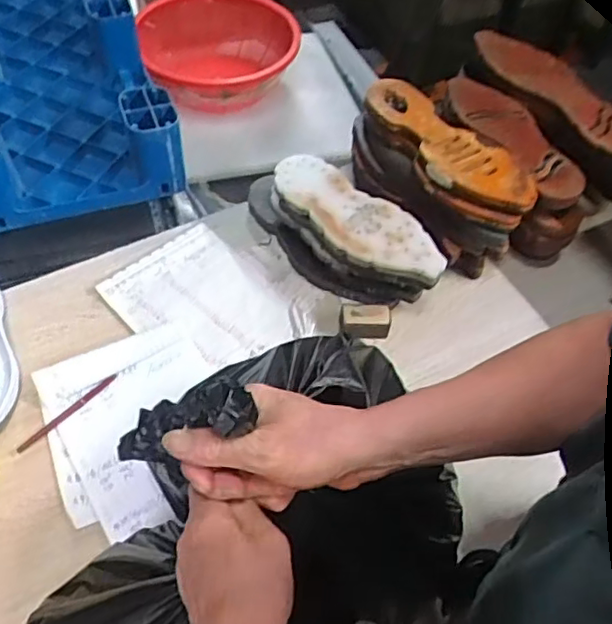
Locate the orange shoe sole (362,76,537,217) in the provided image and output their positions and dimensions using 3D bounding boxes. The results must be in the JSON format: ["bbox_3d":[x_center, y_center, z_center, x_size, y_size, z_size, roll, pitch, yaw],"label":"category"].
[{"bbox_3d":[0.188,-0.227,0.836,0.103,0.031,0.279,-37,64,-24],"label":"orange shoe sole"}]

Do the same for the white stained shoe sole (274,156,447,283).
[{"bbox_3d":[0.069,-0.125,0.824,0.259,0.025,0.097,37,61,21],"label":"white stained shoe sole"}]

